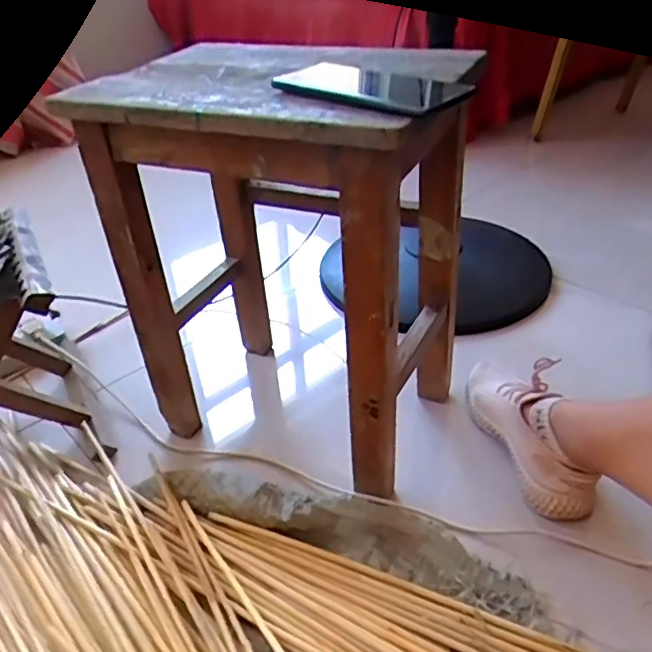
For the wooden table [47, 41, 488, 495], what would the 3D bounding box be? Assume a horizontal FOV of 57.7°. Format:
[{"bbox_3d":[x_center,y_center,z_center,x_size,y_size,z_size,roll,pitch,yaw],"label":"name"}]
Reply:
[{"bbox_3d":[-0.030,-0.063,0.662,0.336,0.426,0.257,14,39,24],"label":"wooden table"}]

